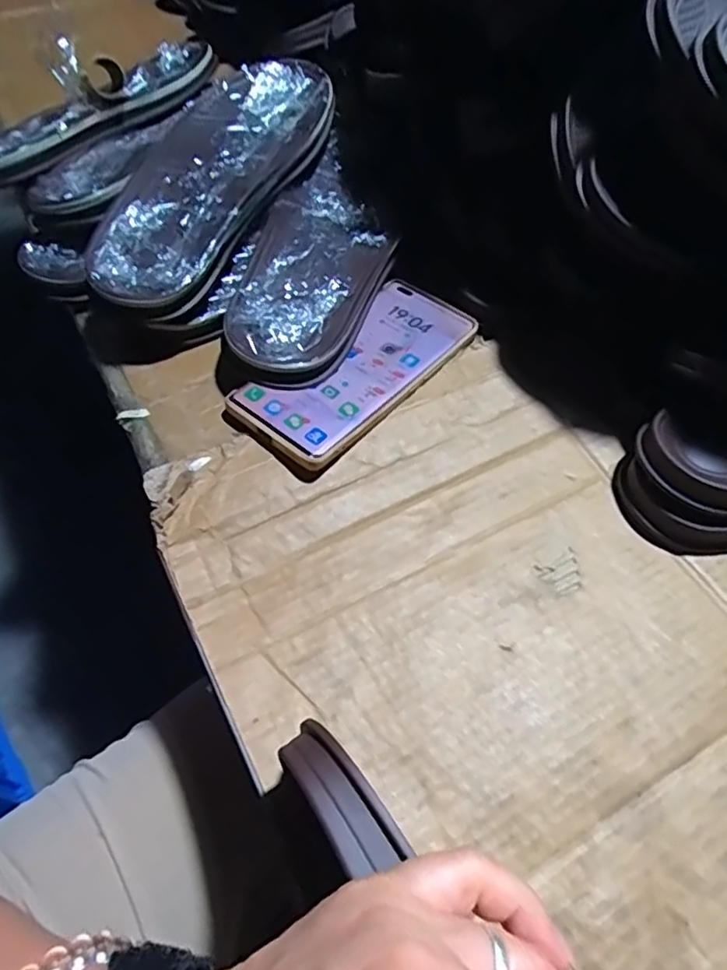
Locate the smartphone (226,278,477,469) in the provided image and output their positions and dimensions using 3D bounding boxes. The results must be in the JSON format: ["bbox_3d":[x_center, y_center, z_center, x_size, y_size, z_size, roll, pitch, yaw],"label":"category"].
[{"bbox_3d":[0.000,-0.077,0.391,0.072,0.010,0.162,39,61,19],"label":"smartphone"}]

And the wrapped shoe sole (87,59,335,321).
[{"bbox_3d":[-0.103,-0.211,0.431,0.092,0.043,0.252,19,57,10],"label":"wrapped shoe sole"}]

